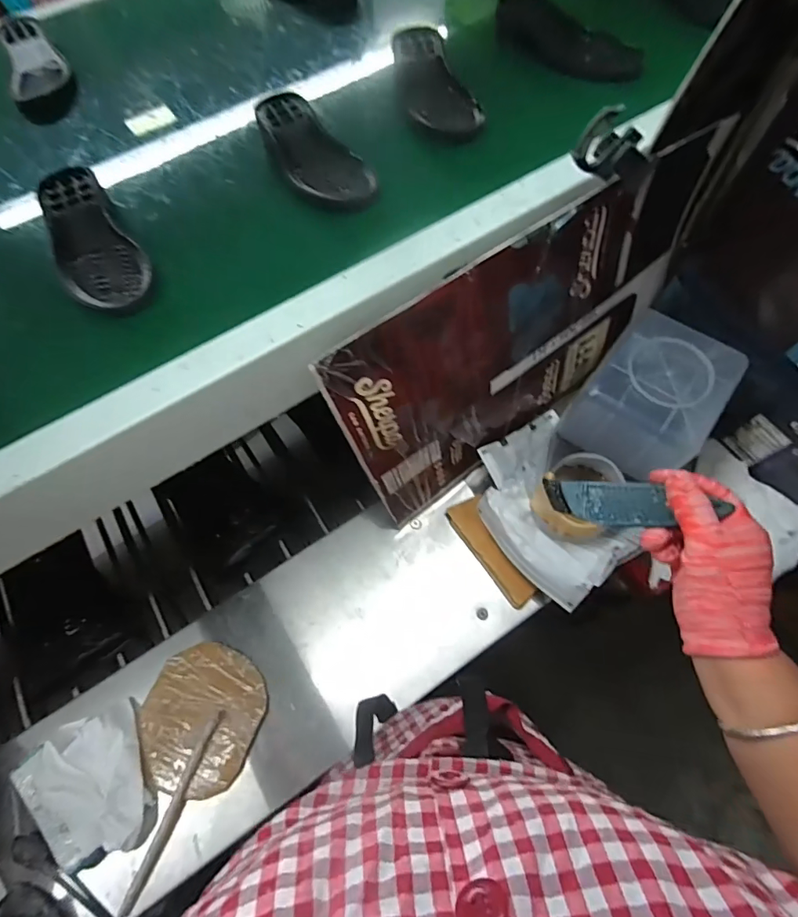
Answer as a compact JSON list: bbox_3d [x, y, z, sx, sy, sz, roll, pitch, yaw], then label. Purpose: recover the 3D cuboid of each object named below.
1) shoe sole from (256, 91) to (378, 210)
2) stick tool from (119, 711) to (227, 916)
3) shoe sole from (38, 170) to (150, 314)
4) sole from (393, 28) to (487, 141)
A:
[{"bbox_3d":[-0.092,-0.321,0.493,0.070,0.029,0.191,-26,64,-9],"label":"shoe sole"},{"bbox_3d":[-0.246,0.381,0.517,0.015,0.016,0.195,18,66,12],"label":"stick tool"},{"bbox_3d":[-0.295,-0.205,0.449,0.071,0.029,0.199,-33,66,-12],"label":"shoe sole"},{"bbox_3d":[0.037,-0.428,0.537,0.072,0.025,0.190,-13,63,-2],"label":"sole"}]

